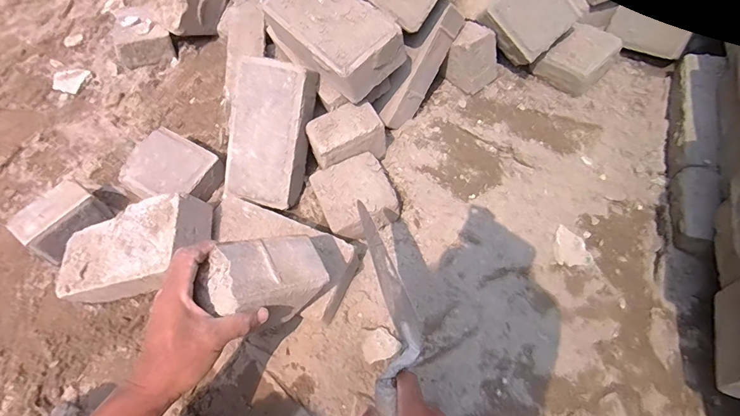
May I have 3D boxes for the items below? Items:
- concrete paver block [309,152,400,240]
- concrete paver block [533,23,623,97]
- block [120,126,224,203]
[{"bbox_3d":[-0.022,-0.015,0.607,0.110,0.052,0.110,-26,58,-6],"label":"concrete paver block"},{"bbox_3d":[0.339,-0.245,0.665,0.101,0.051,0.090,-39,61,-14],"label":"concrete paver block"},{"bbox_3d":[-0.312,-0.051,0.637,0.128,0.061,0.111,26,65,15],"label":"block"}]

